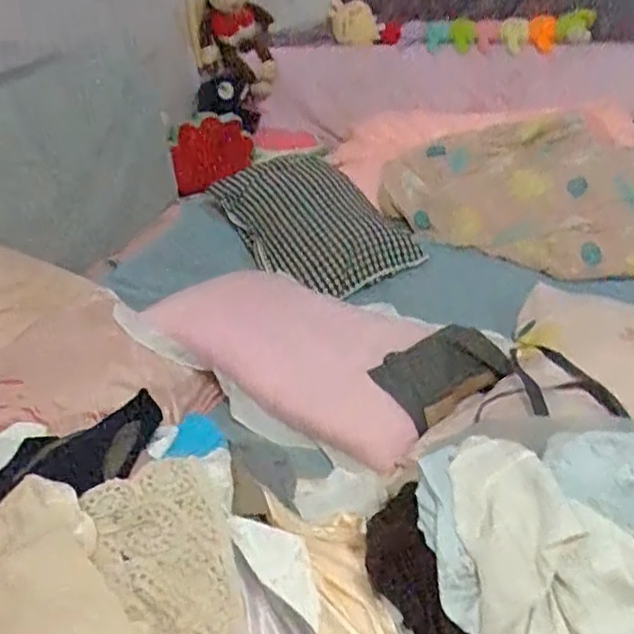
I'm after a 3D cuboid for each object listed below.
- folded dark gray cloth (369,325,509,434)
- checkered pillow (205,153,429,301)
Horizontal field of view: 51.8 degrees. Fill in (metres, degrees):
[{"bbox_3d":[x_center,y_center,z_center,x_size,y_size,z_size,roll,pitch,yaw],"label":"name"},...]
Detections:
[{"bbox_3d":[0.238,0.105,1.256,0.224,0.045,0.156,-34,61,-8],"label":"folded dark gray cloth"},{"bbox_3d":[-0.015,-0.296,1.940,0.377,0.177,0.616,-24,38,-27],"label":"checkered pillow"}]

